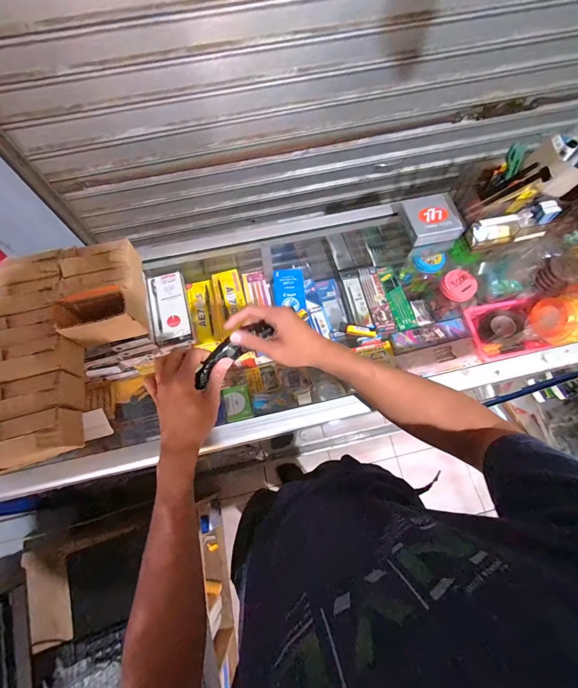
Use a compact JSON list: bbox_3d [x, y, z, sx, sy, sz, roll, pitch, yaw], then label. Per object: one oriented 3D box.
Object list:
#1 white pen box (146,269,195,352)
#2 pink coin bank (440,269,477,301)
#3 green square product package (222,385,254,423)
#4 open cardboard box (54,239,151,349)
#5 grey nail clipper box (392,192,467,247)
[{"bbox_3d":[-0.233,-0.067,0.619,0.069,0.024,0.159,-16,71,-6],"label":"white pen box"},{"bbox_3d":[0.362,-0.124,0.664,0.062,0.023,0.066,-33,74,-11],"label":"pink coin bank"},{"bbox_3d":[-0.144,0.166,0.880,0.071,0.012,0.093,-14,71,-5],"label":"green square product package"},{"bbox_3d":[-0.293,-0.086,0.493,0.107,0.068,0.159,-14,71,-5],"label":"open cardboard box"},{"bbox_3d":[0.257,-0.228,0.569,0.095,0.025,0.095,-11,71,-4],"label":"grey nail clipper box"}]

